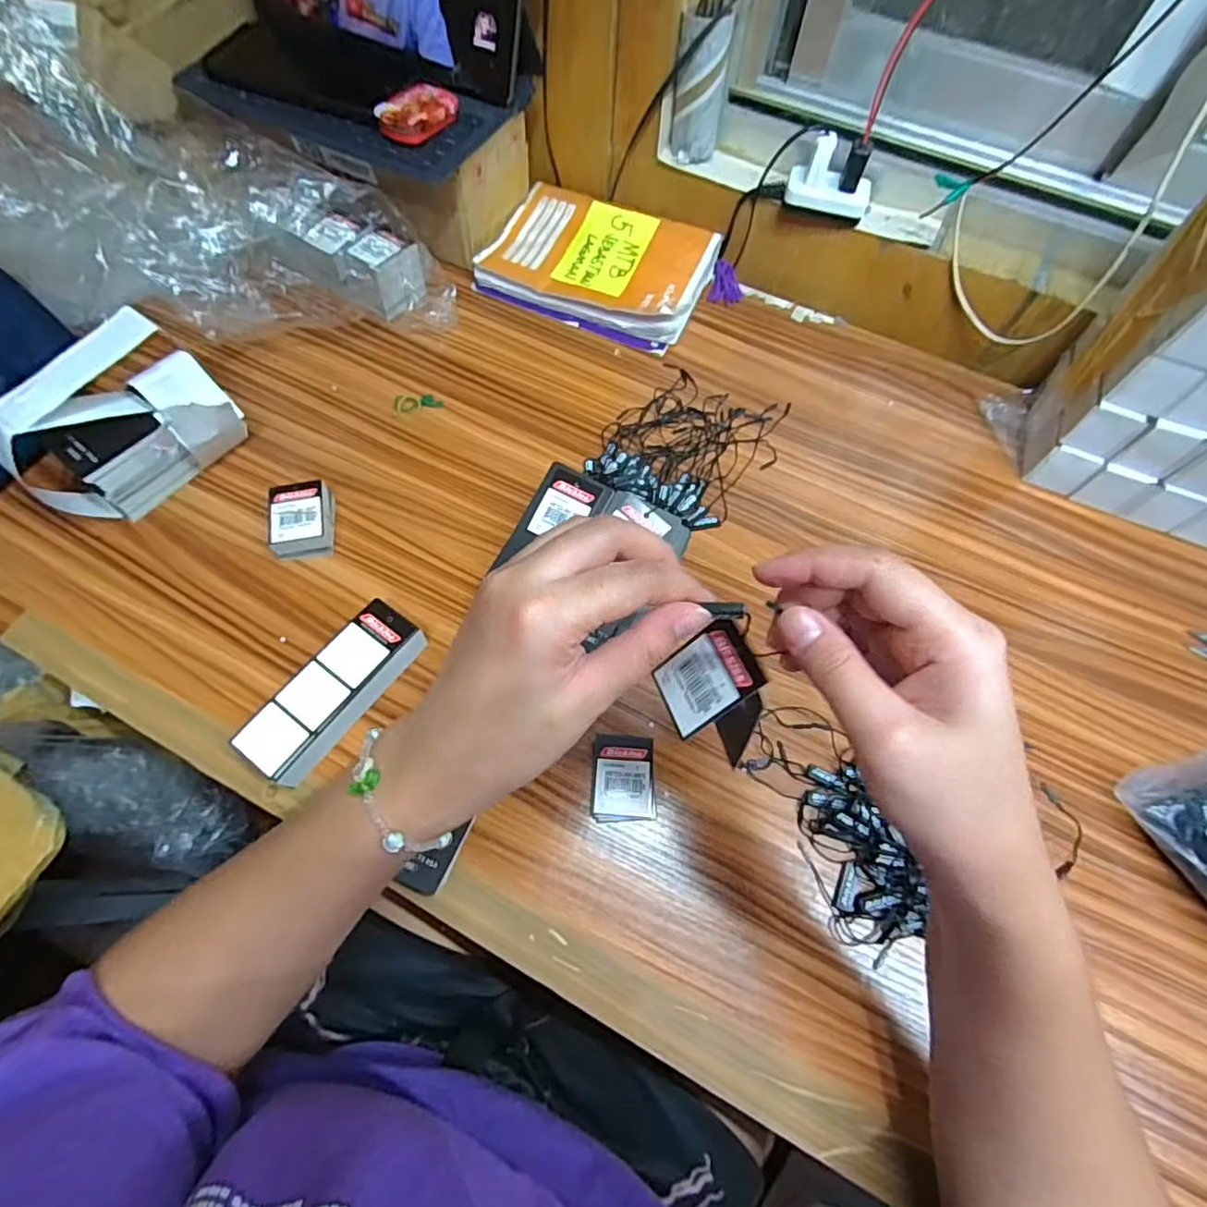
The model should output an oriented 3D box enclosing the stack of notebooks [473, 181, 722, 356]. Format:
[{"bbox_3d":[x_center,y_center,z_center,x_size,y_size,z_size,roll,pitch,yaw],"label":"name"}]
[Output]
[{"bbox_3d":[-0.005,-0.330,0.580,0.204,0.029,0.148,23,66,8],"label":"stack of notebooks"}]

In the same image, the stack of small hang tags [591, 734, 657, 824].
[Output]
[{"bbox_3d":[0.013,0.113,0.384,0.040,0.005,0.053,2,65,-2],"label":"stack of small hang tags"}]

